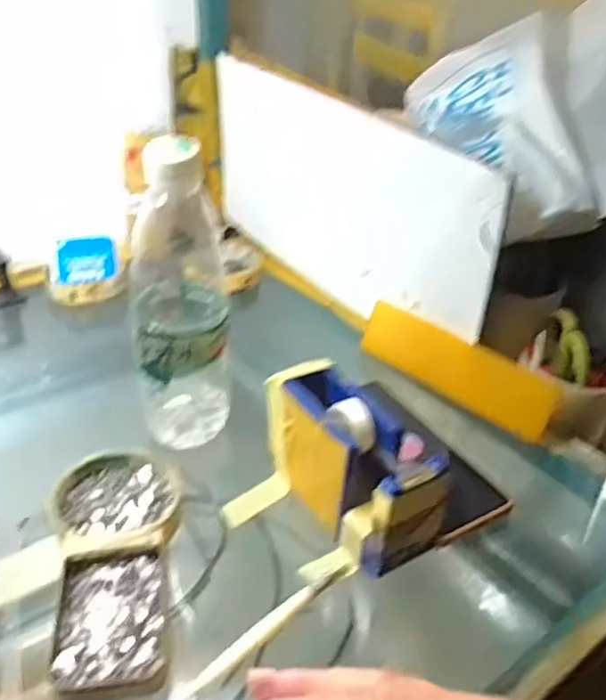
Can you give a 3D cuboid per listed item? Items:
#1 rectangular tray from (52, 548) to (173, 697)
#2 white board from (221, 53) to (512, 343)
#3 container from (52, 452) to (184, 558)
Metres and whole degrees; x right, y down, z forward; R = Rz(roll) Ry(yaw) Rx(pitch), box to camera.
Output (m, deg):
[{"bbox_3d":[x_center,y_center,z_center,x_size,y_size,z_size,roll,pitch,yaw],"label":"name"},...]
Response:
[{"bbox_3d":[-0.105,0.148,0.374,0.060,0.015,0.085,-5,34,-11],"label":"rectangular tray"},{"bbox_3d":[0.030,-0.143,0.657,0.015,0.192,0.376,-21,40,-32],"label":"white board"},{"bbox_3d":[-0.121,0.101,0.442,0.078,0.015,0.087,-7,34,-14],"label":"container"}]

